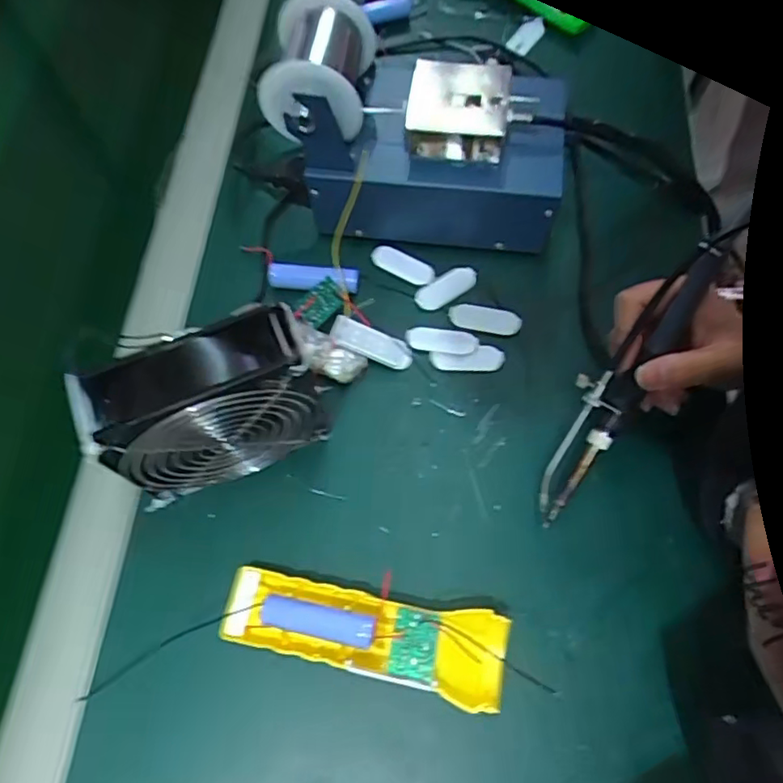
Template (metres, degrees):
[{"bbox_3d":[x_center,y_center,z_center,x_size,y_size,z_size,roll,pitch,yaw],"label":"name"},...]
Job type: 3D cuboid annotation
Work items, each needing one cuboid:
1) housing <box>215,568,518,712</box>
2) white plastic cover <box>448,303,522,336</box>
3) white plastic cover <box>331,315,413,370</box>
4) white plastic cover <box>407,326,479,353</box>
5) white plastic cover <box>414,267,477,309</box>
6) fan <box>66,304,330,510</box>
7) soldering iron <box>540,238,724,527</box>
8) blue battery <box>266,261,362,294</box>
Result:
[{"bbox_3d":[-0.017,0.142,0.351,0.163,0.034,0.048,10,66,6],"label":"housing"},{"bbox_3d":[0.070,-0.055,0.448,0.053,0.007,0.020,16,67,9],"label":"white plastic cover"},{"bbox_3d":[-0.014,-0.035,0.436,0.061,0.004,0.023,24,68,-4],"label":"white plastic cover"},{"bbox_3d":[0.037,-0.039,0.443,0.052,0.004,0.019,5,66,4],"label":"white plastic cover"},{"bbox_3d":[0.042,-0.080,0.459,0.050,0.006,0.023,-31,69,-12],"label":"white plastic cover"},{"bbox_3d":[-0.102,0.013,0.358,0.125,0.123,0.047,-22,67,-8],"label":"fan"},{"bbox_3d":[0.128,-0.003,0.344,0.032,0.015,0.181,32,107,15],"label":"soldering iron"},{"bbox_3d":[-0.060,-0.088,0.464,0.069,0.019,0.019,6,66,5],"label":"blue battery"}]

